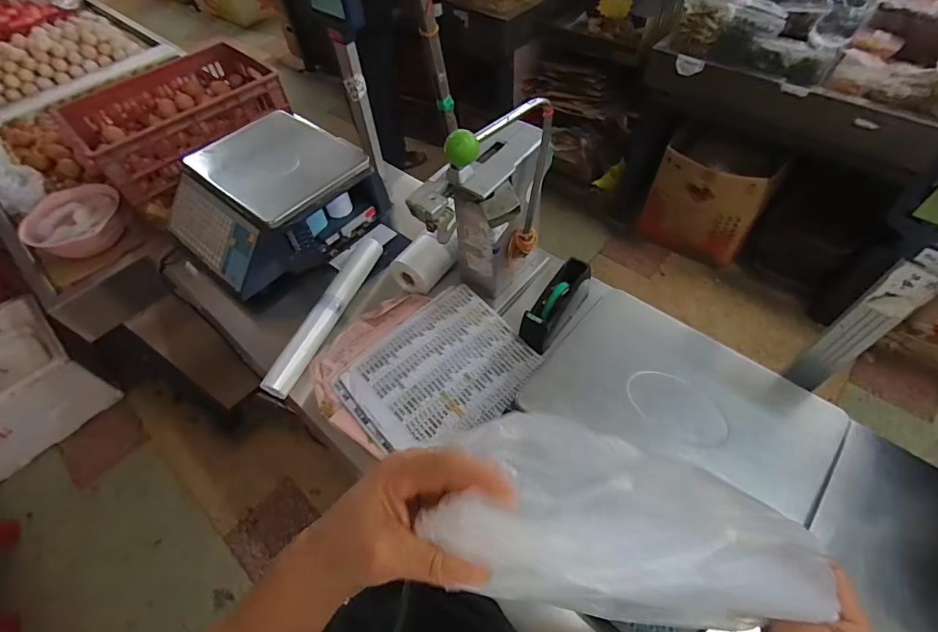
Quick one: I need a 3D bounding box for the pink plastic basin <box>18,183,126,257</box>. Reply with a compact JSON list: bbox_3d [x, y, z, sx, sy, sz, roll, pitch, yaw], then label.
[{"bbox_3d":[-0.987,-0.238,1.114,0.210,0.100,0.210,-2,54,3],"label":"pink plastic basin"}]

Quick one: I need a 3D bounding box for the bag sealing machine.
[{"bbox_3d":[0.028,-0.167,0.704,0.138,0.384,0.247,26,60,21],"label":"bag sealing machine"}]

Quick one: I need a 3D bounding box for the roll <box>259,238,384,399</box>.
[{"bbox_3d":[-0.270,-0.012,0.835,0.048,0.041,0.362,16,57,15],"label":"roll"}]

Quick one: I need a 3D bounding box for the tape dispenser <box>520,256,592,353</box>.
[{"bbox_3d":[0.158,-0.020,0.801,0.057,0.088,0.170,32,62,24],"label":"tape dispenser"}]

